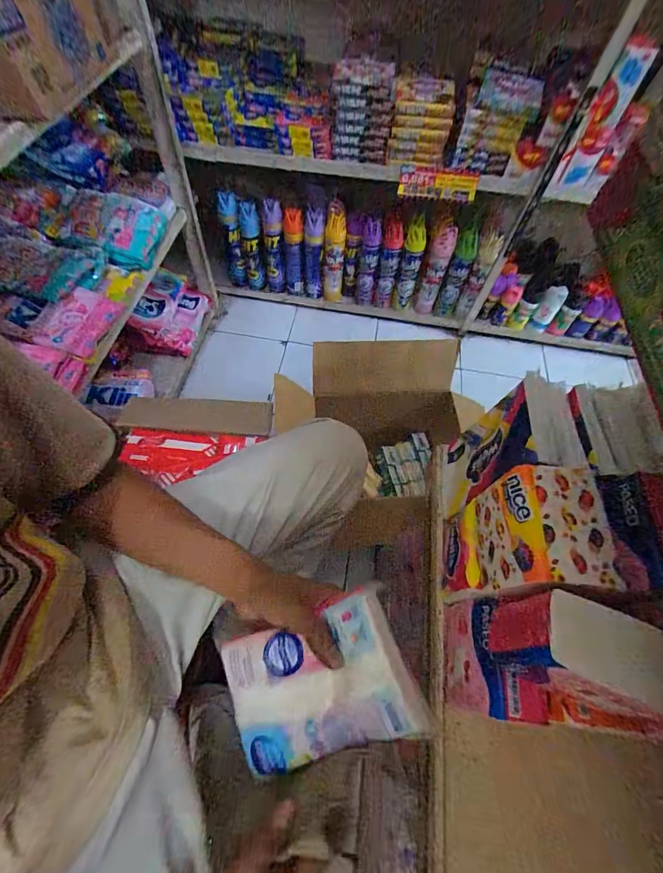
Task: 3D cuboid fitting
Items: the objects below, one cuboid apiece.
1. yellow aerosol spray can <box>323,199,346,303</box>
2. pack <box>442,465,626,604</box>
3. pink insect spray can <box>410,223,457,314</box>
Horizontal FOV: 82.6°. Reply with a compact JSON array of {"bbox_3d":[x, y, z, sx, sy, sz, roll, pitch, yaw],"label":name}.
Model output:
[{"bbox_3d":[0.009,-0.640,1.334,0.070,0.320,0.063,2,59,-2],"label":"yellow aerosol spray can"},{"bbox_3d":[0.175,0.105,0.363,0.083,0.154,0.098,8,59,2],"label":"pack"},{"bbox_3d":[0.351,-0.561,1.316,0.074,0.285,0.073,24,61,11],"label":"pink insect spray can"}]

